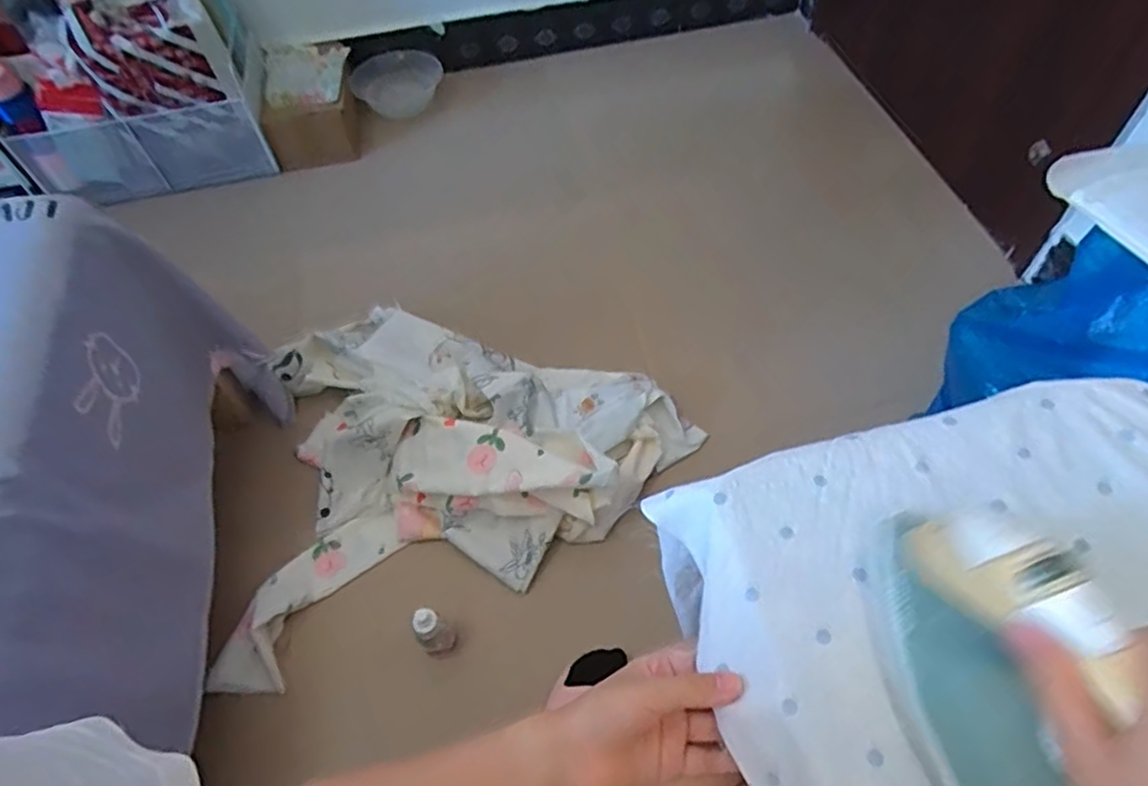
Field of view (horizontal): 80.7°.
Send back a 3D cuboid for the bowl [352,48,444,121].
[{"bbox_3d":[-0.425,-0.753,1.639,0.212,0.093,0.184,-19,56,-8],"label":"bowl"}]

